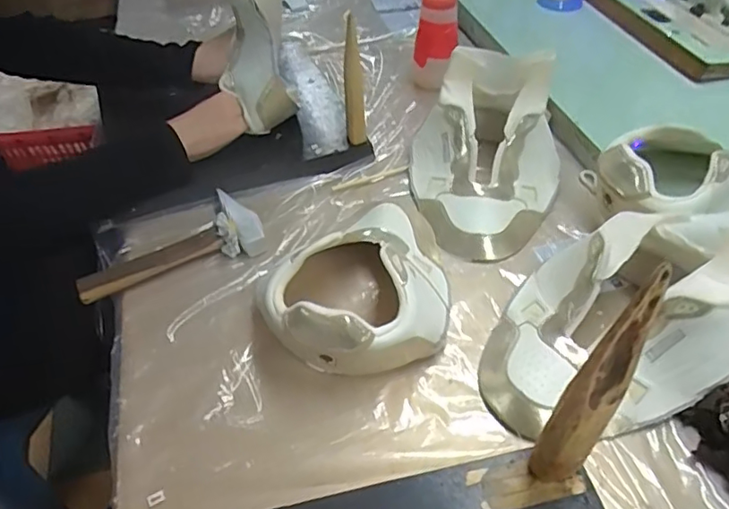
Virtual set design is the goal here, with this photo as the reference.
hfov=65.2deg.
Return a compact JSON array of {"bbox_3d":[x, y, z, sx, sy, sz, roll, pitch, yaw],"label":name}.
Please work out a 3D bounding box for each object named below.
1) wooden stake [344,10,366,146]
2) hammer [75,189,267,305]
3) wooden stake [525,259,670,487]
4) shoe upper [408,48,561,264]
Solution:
[{"bbox_3d":[-0.012,-0.186,0.641,0.022,0.168,0.019,-6,47,-3],"label":"wooden stake"},{"bbox_3d":[-0.198,-0.012,0.586,0.179,0.027,0.083,-17,48,-13],"label":"hammer"},{"bbox_3d":[0.130,0.084,0.330,0.035,0.206,0.024,-33,54,-26],"label":"wooden stake"},{"bbox_3d":[0.131,-0.113,0.611,0.158,0.109,0.209,6,47,9],"label":"shoe upper"}]

